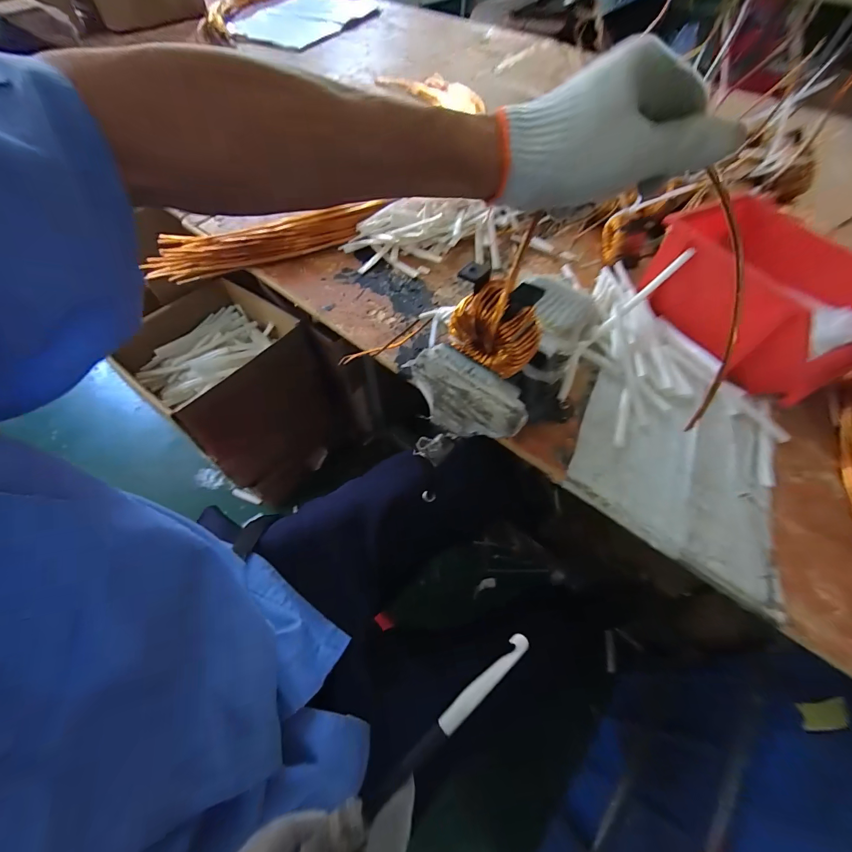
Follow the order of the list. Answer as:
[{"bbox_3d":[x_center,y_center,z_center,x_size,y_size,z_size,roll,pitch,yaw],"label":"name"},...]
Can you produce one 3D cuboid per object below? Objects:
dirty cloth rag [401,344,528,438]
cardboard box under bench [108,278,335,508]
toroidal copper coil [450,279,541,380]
[{"bbox_3d":[0.031,-0.025,0.332,0.109,0.026,0.059,37,91,19],"label":"dirty cloth rag"},{"bbox_3d":[-0.486,-0.089,0.995,0.330,0.430,0.395,-39,66,-22],"label":"cardboard box under bench"},{"bbox_3d":[0.056,-0.079,0.307,0.071,0.060,0.033,35,64,19],"label":"toroidal copper coil"}]

